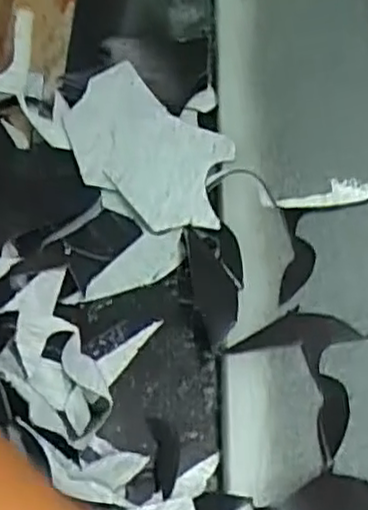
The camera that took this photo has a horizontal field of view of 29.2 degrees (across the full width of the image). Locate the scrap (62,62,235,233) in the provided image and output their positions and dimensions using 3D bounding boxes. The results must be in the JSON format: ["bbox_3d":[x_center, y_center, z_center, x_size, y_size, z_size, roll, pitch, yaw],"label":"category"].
[{"bbox_3d":[-0.027,-0.085,0.565,0.151,0.026,0.100,34,60,19],"label":"scrap"}]

